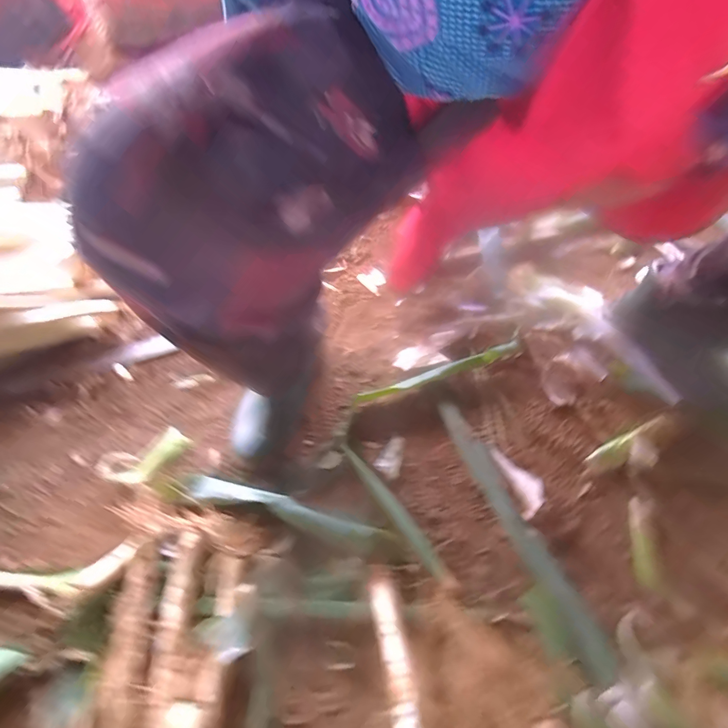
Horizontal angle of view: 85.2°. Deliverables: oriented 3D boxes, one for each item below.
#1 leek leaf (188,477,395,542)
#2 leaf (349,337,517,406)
[{"bbox_3d":[-0.101,0.172,0.471,0.254,0.021,0.029,14,59,8],"label":"leek leaf"},{"bbox_3d":[0.111,0.012,0.576,0.252,0.036,0.023,-15,59,-9],"label":"leaf"}]

